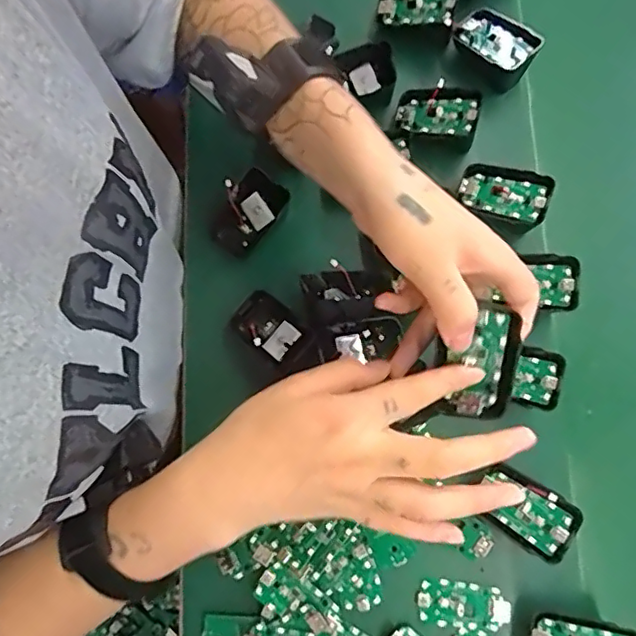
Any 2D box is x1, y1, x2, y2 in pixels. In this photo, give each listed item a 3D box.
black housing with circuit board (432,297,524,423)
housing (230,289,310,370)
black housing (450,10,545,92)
[{"bbox_3d":[0.088,0.025,0.320,0.044,0.008,0.070,10,112,12],"label":"black housing with circuit board"},{"bbox_3d":[-0.037,0.009,0.440,0.062,0.018,0.040,43,81,8],"label":"housing"},{"bbox_3d":[0.147,-0.228,0.484,0.069,0.047,0.044,43,81,7],"label":"black housing"}]

